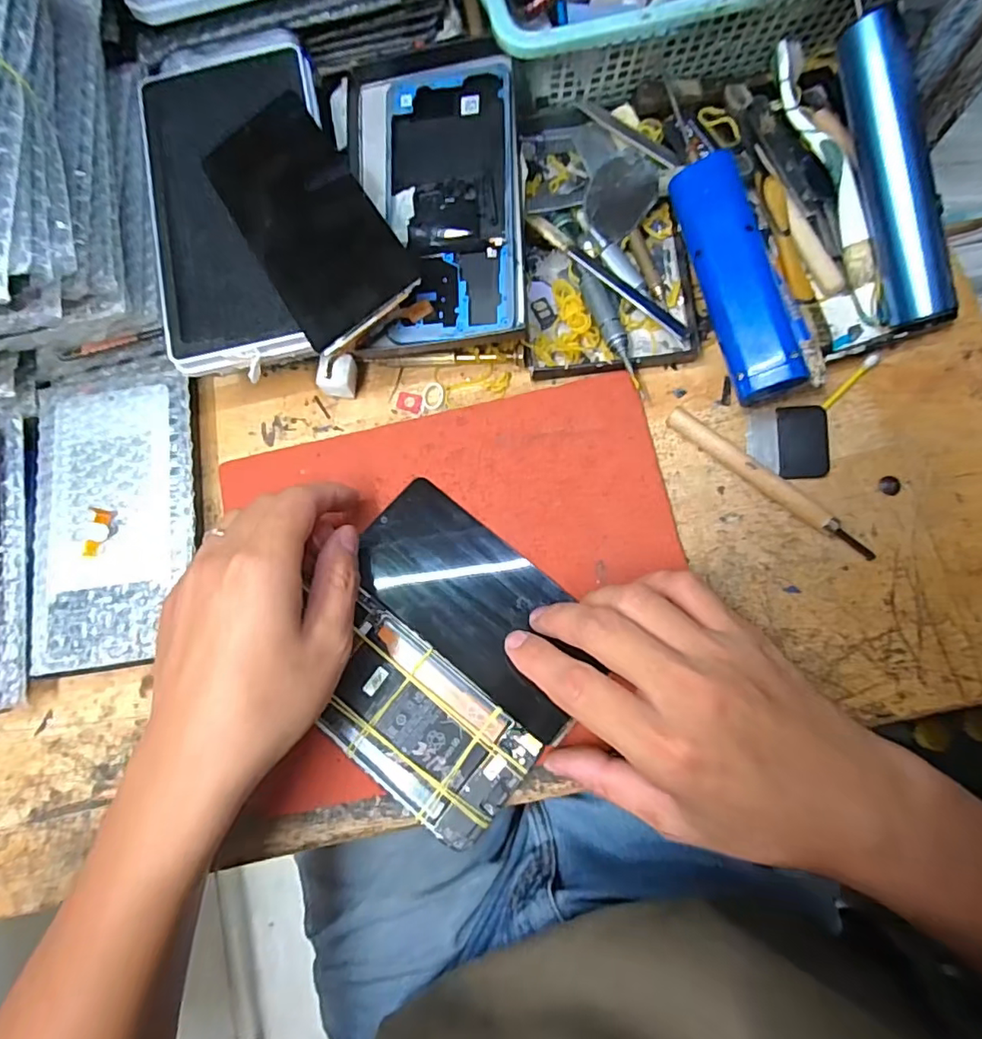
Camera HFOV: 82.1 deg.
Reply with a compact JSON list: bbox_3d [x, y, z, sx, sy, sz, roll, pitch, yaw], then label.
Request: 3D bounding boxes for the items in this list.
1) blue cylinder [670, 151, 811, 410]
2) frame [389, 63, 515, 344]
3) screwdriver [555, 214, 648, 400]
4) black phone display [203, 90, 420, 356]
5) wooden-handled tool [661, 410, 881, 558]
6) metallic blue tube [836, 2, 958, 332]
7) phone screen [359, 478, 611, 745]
[{"bbox_3d":[0.127,-0.125,0.300,0.031,0.038,0.129,-16,79,2],"label":"blue cylinder"},{"bbox_3d":[-0.022,-0.175,0.312,0.068,0.012,0.153,-2,85,8],"label":"frame"},{"bbox_3d":[0.063,-0.126,0.319,0.016,0.009,0.117,-22,78,1],"label":"screwdriver"},{"bbox_3d":[-0.099,-0.161,0.297,0.064,0.008,0.145,-34,78,7],"label":"black phone display"},{"bbox_3d":[0.149,-0.020,0.301,0.125,0.010,0.010,39,85,11],"label":"wooden-handled tool"},{"bbox_3d":[0.208,-0.174,0.288,0.023,0.021,0.150,-18,99,1],"label":"metallic blue tube"},{"bbox_3d":[-0.008,0.043,0.304,0.144,0.007,0.069,39,77,10],"label":"phone screen"}]

